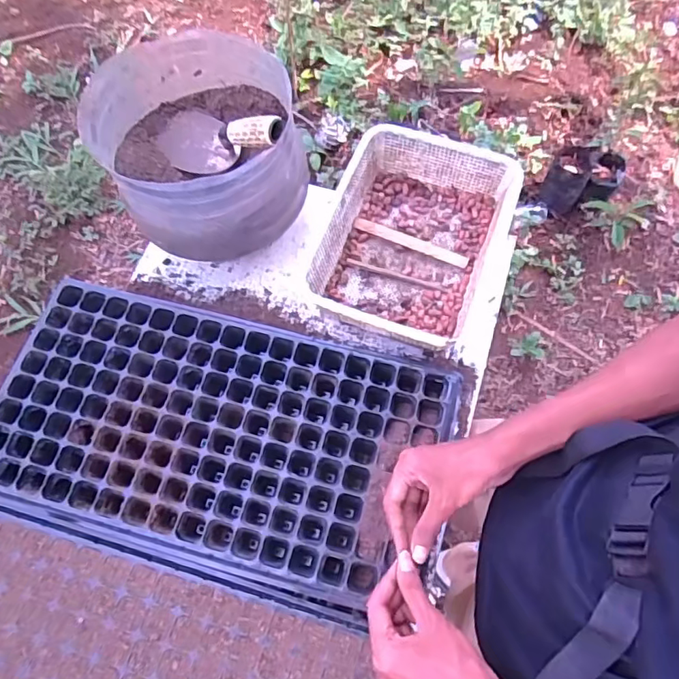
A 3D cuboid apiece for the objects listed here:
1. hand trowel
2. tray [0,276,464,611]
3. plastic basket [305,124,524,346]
[{"bbox_3d":[-0.143,-0.251,0.672,0.207,0.059,0.085,13,65,43],"label":"hand trowel"},{"bbox_3d":[-0.146,0.105,0.636,0.511,0.044,0.277,14,70,5],"label":"tray"},{"bbox_3d":[0.092,-0.130,0.713,0.226,0.087,0.281,21,71,8],"label":"plastic basket"}]

